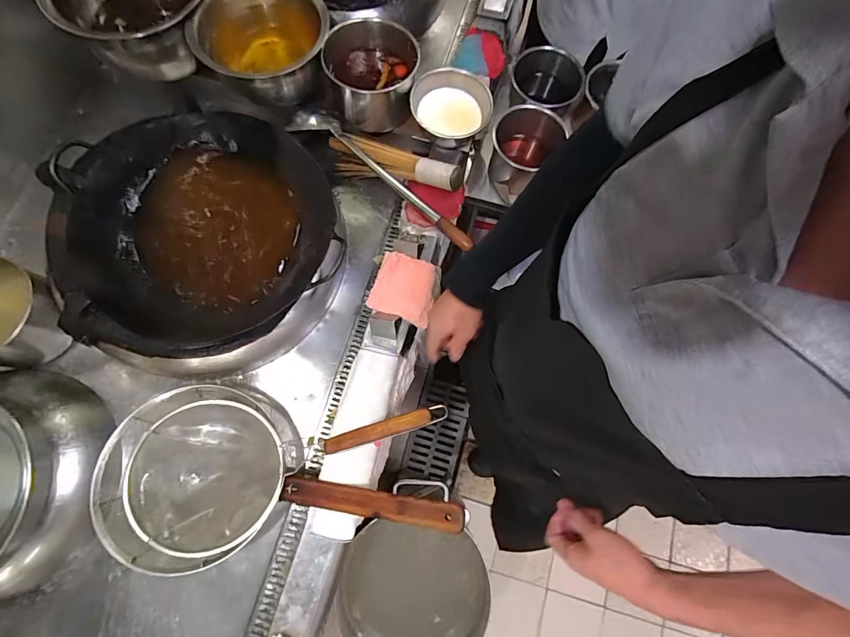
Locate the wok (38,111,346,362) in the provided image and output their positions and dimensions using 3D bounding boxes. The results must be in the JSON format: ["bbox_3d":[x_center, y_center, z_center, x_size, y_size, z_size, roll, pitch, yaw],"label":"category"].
[{"bbox_3d":[-0.417,-0.158,0.705,0.451,0.111,0.414,-16,77,-6],"label":"wok"}]

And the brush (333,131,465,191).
[{"bbox_3d":[-0.060,-0.329,0.818,0.289,0.080,0.083,20,75,21],"label":"brush"}]

